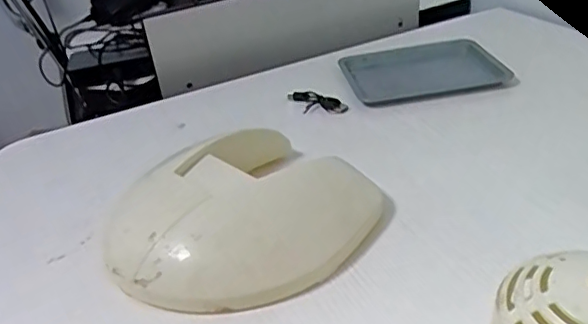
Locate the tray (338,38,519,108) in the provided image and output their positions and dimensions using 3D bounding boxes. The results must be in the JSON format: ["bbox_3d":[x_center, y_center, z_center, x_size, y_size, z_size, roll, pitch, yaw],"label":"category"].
[{"bbox_3d":[0.144,-0.107,0.664,0.169,0.014,0.144,-10,31,-4],"label":"tray"}]

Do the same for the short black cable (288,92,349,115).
[{"bbox_3d":[0.021,-0.060,0.612,0.072,0.016,0.028,16,38,33],"label":"short black cable"}]

